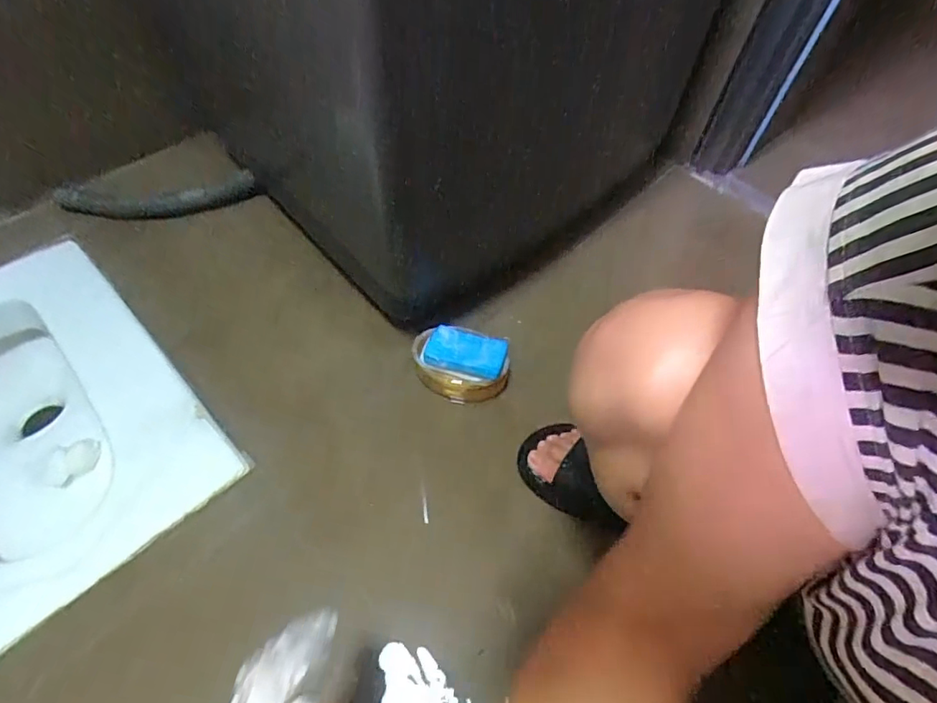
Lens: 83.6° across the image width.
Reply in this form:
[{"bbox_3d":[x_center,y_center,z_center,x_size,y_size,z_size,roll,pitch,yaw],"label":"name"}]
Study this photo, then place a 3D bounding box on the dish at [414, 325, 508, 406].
[{"bbox_3d":[-0.012,0.018,0.724,0.131,0.083,0.087,6,58,1],"label":"dish"}]

